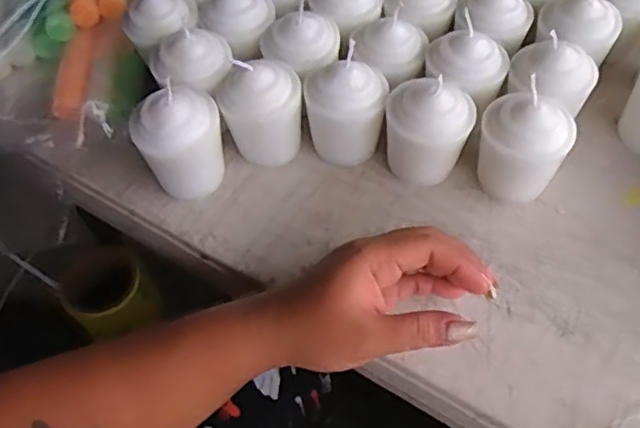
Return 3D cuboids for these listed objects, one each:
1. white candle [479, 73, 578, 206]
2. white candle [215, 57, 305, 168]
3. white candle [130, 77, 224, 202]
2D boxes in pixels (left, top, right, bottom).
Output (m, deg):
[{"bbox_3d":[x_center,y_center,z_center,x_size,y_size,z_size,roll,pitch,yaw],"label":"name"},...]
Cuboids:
[{"bbox_3d":[0.135,-0.045,0.409,0.057,0.068,0.048,16,60,13],"label":"white candle"},{"bbox_3d":[-0.041,-0.072,0.437,0.055,0.079,0.044,-20,59,-8],"label":"white candle"},{"bbox_3d":[-0.095,-0.048,0.425,0.057,0.078,0.050,-18,59,-7],"label":"white candle"}]

